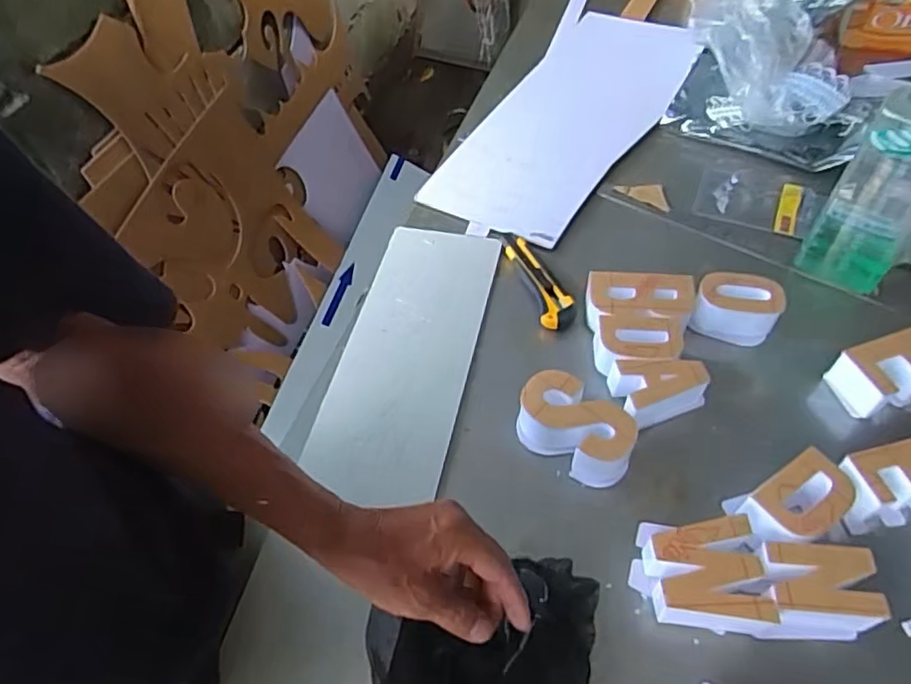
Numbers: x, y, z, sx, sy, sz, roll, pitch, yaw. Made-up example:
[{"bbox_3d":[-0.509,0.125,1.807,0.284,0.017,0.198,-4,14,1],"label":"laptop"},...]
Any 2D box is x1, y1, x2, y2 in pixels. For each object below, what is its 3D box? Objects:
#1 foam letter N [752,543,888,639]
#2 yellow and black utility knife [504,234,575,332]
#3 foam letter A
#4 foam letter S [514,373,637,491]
[{"bbox_3d":[0.283,0.199,0.502,0.094,0.047,0.063,-1,52,2],"label":"foam letter N"},{"bbox_3d":[0.096,-0.076,0.733,0.039,0.020,0.151,-16,53,-8],"label":"yellow and black utility knife"},{"bbox_3d":[0.202,0.050,0.618,0.088,0.046,0.063,-7,52,-2],"label":"foam letter A"},{"bbox_3d":[0.115,0.082,0.597,0.111,0.051,0.067,34,61,26],"label":"foam letter S"}]

